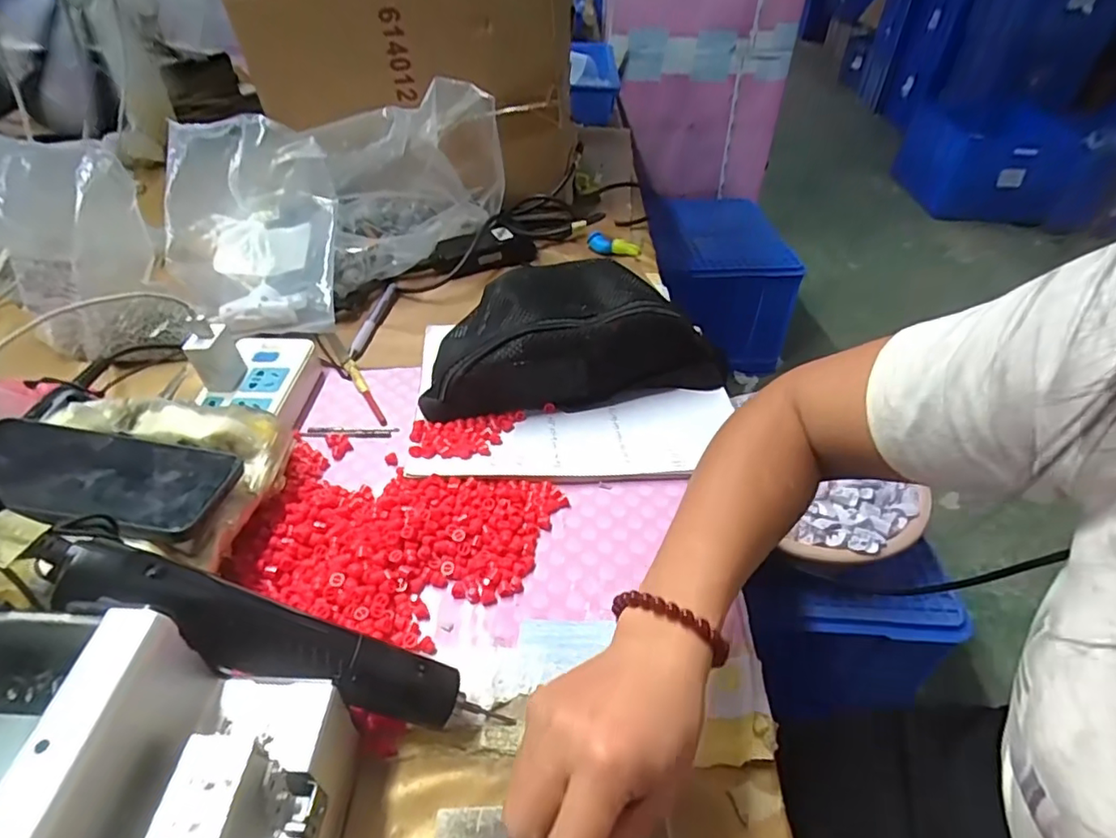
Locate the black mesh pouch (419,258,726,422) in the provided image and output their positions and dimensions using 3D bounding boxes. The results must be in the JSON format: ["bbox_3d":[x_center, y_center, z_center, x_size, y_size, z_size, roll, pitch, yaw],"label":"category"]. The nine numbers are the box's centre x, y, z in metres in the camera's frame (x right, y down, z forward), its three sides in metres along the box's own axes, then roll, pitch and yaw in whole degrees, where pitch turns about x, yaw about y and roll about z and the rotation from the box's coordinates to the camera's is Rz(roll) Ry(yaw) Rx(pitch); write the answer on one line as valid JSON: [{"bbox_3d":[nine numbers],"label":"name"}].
[{"bbox_3d":[0.015,-0.081,0.550,0.279,0.087,0.134,-5,44,-11],"label":"black mesh pouch"}]

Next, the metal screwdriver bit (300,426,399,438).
[{"bbox_3d":[-0.182,0.012,0.519,0.081,0.006,0.013,5,43,-1],"label":"metal screwdriver bit"}]

